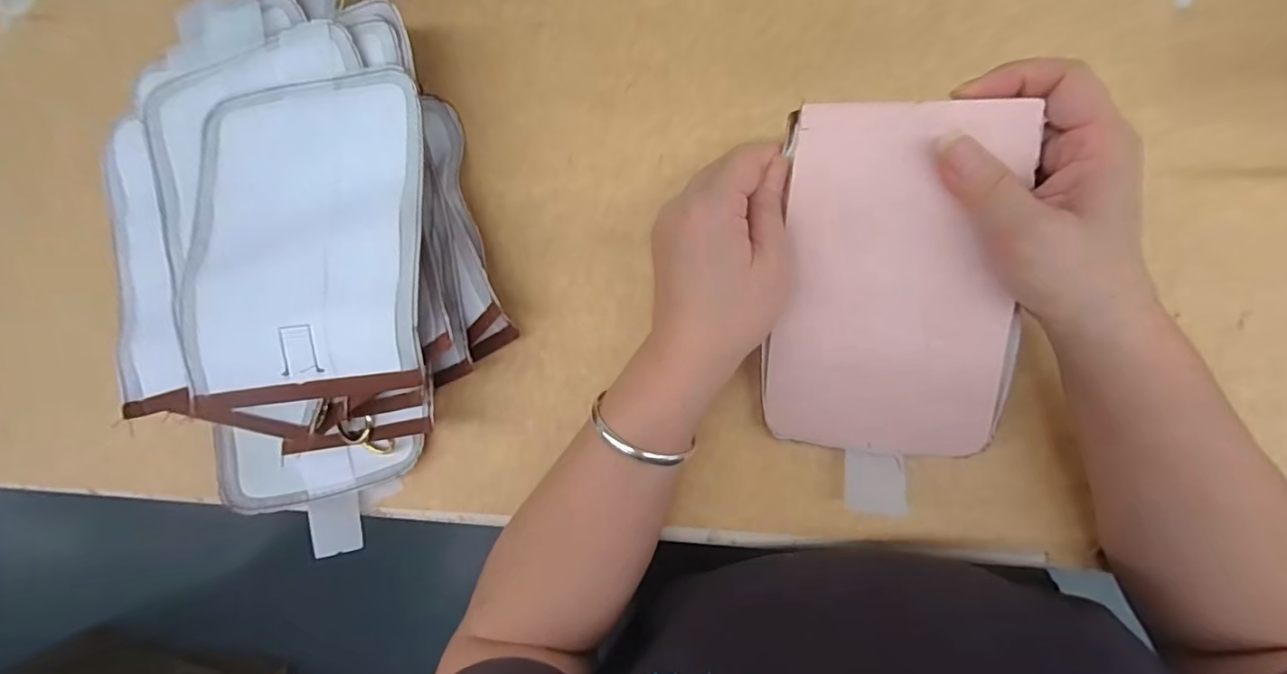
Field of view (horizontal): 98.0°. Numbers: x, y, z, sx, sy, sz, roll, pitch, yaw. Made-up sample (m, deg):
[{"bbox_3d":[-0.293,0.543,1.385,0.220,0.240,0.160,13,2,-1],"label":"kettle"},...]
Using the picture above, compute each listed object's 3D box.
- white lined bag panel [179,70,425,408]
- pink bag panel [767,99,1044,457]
[{"bbox_3d":[-0.185,-0.057,0.304,0.130,0.035,0.177,-7,89,7],"label":"white lined bag panel"},{"bbox_3d":[0.125,-0.021,0.282,0.110,0.006,0.176,5,113,16],"label":"pink bag panel"}]

